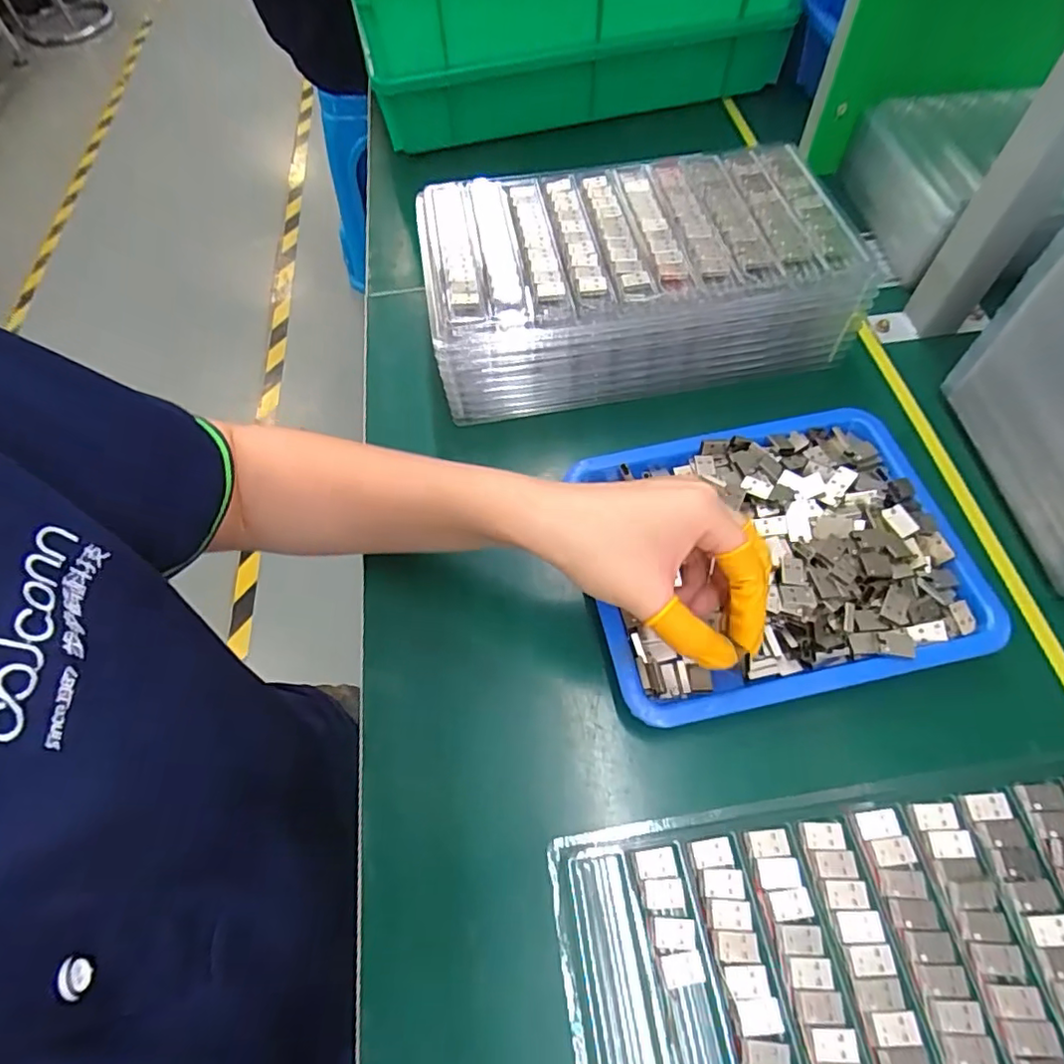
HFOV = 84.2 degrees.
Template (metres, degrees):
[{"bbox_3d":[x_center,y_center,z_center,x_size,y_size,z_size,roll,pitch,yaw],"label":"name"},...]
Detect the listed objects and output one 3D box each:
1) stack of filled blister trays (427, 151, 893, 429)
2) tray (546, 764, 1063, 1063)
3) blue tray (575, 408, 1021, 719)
[{"bbox_3d":[0.070,-0.192,0.446,0.291,0.083,0.168,-10,60,-1],"label":"stack of filled blister trays"},{"bbox_3d":[0.160,0.203,0.261,0.282,0.008,0.161,-10,60,-1],"label":"tray"},{"bbox_3d":[0.142,0.011,0.355,0.218,0.033,0.172,-12,60,-2],"label":"blue tray"}]

